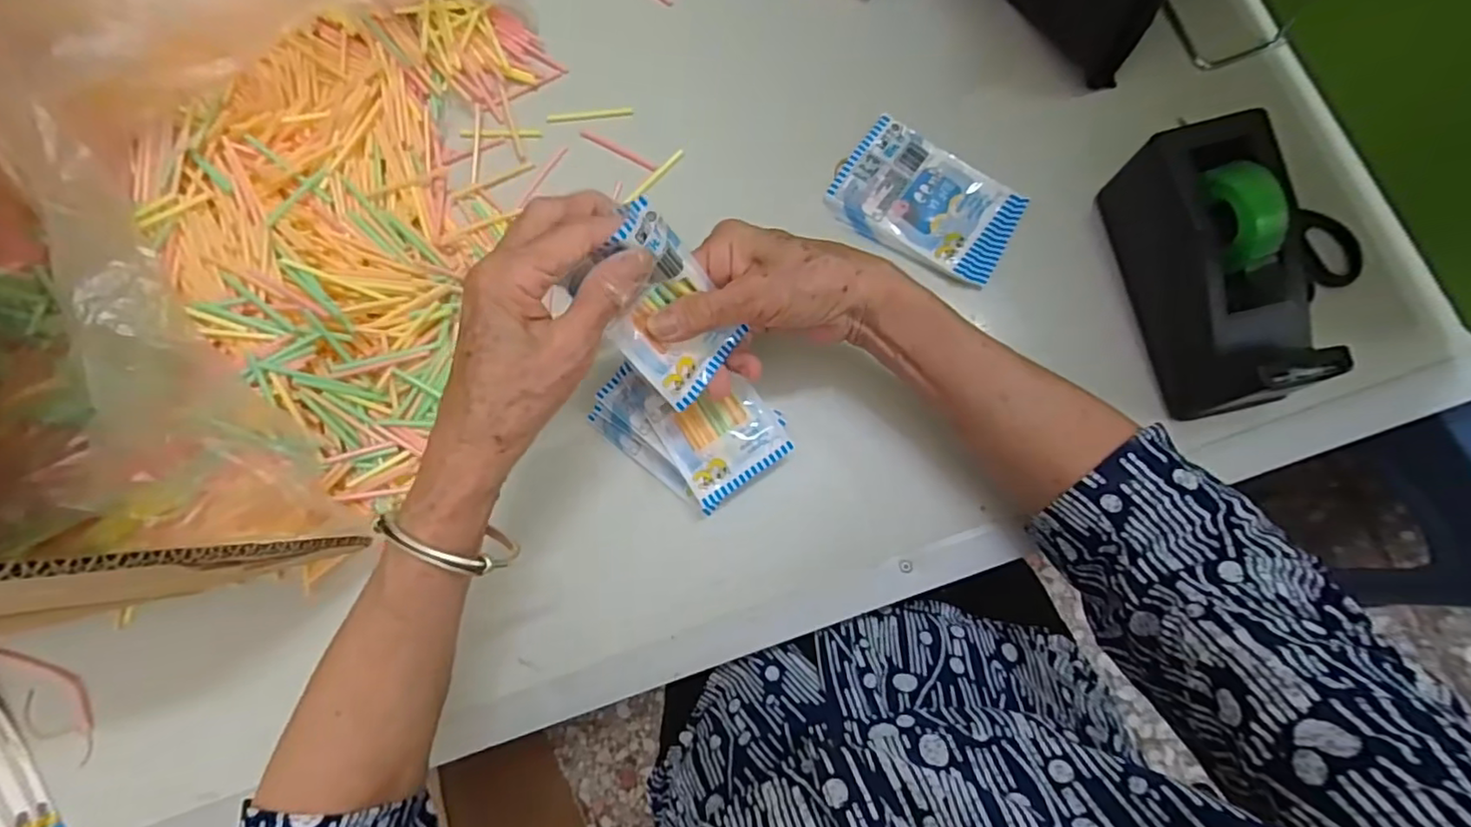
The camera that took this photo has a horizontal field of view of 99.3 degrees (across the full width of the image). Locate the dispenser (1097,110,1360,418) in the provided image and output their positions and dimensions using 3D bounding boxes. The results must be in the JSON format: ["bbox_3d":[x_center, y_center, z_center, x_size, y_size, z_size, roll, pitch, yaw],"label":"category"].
[{"bbox_3d":[0.266,-0.077,0.346,0.060,0.092,0.155,-12,82,2],"label":"dispenser"}]

